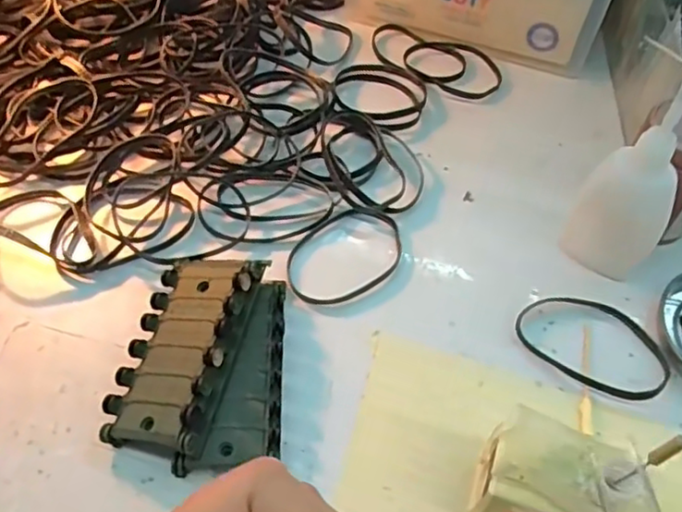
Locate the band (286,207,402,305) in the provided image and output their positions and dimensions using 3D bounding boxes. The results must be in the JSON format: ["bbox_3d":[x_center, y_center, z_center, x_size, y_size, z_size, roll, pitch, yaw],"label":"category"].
[{"bbox_3d":[0.002,-0.001,0.337,0.047,0.008,0.070,40,61,17],"label":"band"}]

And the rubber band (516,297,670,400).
[{"bbox_3d":[0.120,0.040,0.310,0.069,0.005,0.048,31,55,20],"label":"rubber band"}]

